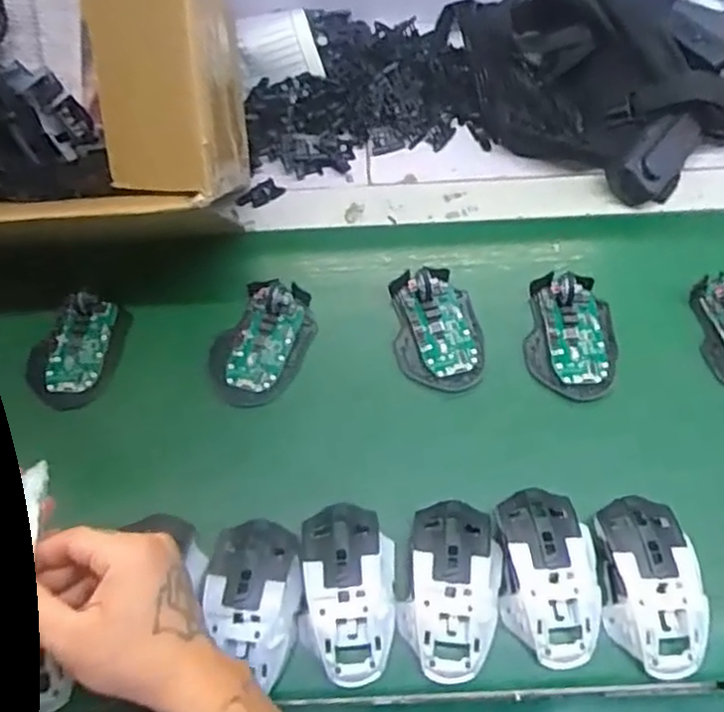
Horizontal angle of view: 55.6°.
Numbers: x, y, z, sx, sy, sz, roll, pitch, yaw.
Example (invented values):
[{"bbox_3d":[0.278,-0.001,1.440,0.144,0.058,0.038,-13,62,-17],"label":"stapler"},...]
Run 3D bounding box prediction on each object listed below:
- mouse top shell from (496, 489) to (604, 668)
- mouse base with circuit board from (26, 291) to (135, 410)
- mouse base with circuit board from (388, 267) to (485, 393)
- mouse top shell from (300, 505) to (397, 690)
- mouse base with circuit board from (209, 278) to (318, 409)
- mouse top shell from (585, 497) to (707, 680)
[{"bbox_3d":[0.128,0.147,0.472,0.060,0.031,0.117,-1,61,1],"label":"mouse top shell"},{"bbox_3d":[-0.241,-0.003,0.582,0.072,0.030,0.100,10,62,7],"label":"mouse base with circuit board"},{"bbox_3d":[0.065,-0.026,0.586,0.073,0.025,0.111,-4,61,-1],"label":"mouse base with circuit board"},{"bbox_3d":[-0.011,0.157,0.468,0.064,0.032,0.117,0,62,1],"label":"mouse top shell"},{"bbox_3d":[-0.085,-0.011,0.582,0.072,0.027,0.112,18,63,11],"label":"mouse base with circuit board"},{"bbox_3d":[0.196,0.154,0.470,0.062,0.031,0.114,-4,61,-1],"label":"mouse top shell"}]

